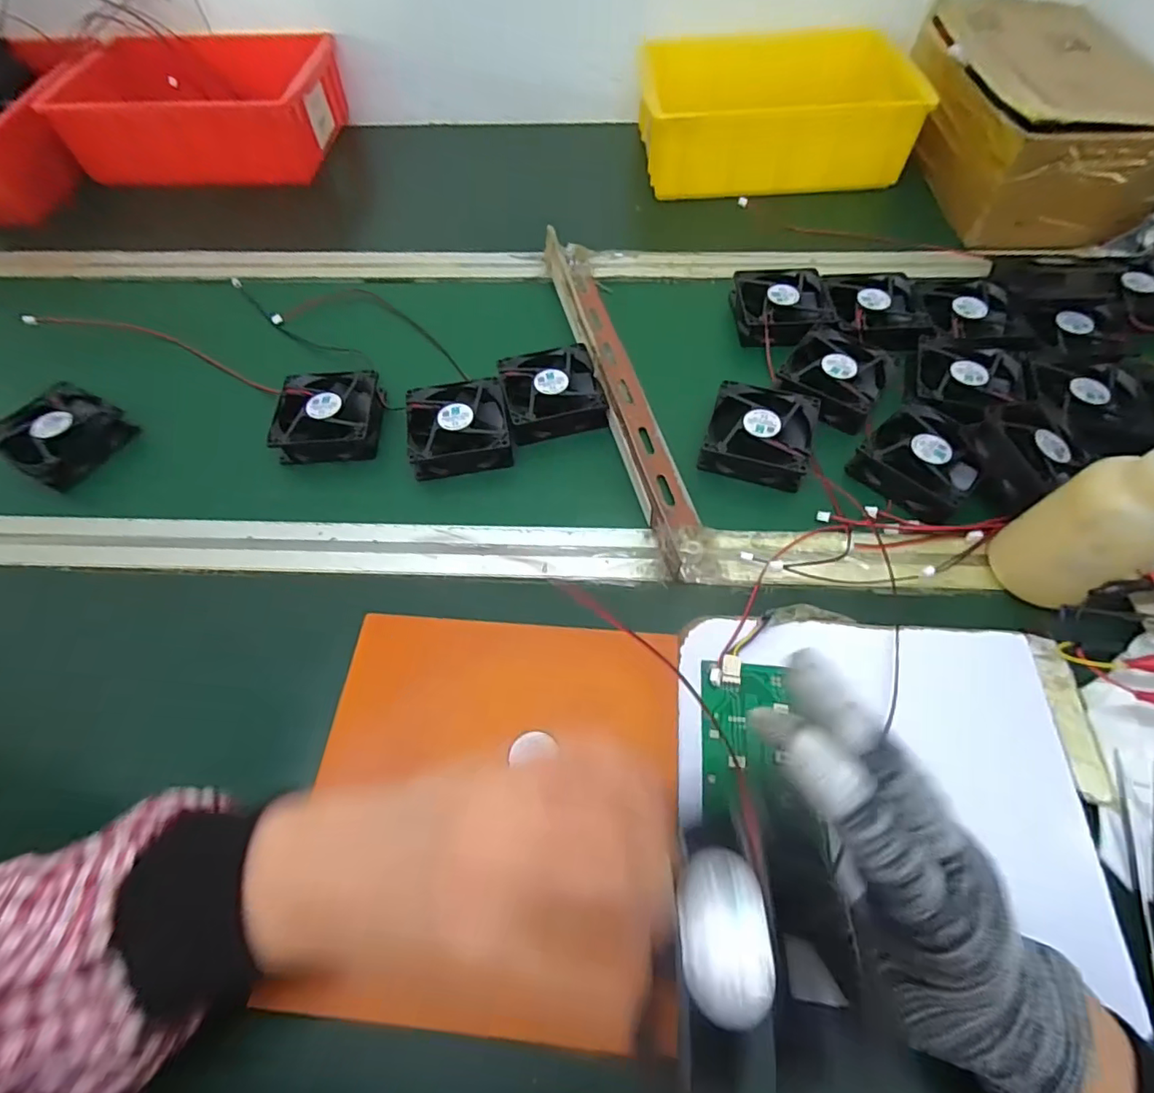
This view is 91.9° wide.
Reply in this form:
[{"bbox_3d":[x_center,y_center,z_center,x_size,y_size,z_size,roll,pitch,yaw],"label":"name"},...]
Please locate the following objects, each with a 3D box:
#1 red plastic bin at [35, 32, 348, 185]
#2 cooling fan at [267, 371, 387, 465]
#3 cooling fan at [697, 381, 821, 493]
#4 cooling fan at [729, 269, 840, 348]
[{"bbox_3d":[-0.460,-0.538,0.699,0.292,0.097,0.185,0,58,3],"label":"red plastic bin"},{"bbox_3d":[-0.208,-0.111,0.469,0.084,0.026,0.082,-7,58,-1],"label":"cooling fan"},{"bbox_3d":[0.145,-0.090,0.442,0.079,0.023,0.076,15,60,12],"label":"cooling fan"},{"bbox_3d":[0.191,-0.219,0.521,0.083,0.032,0.090,2,58,5],"label":"cooling fan"}]

